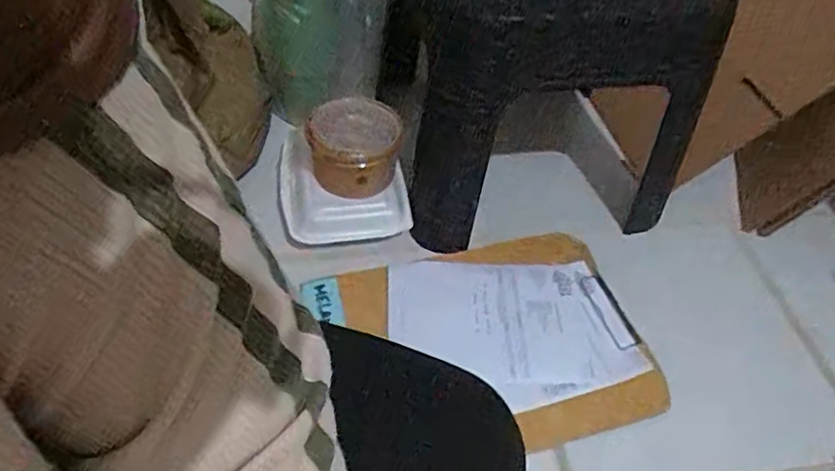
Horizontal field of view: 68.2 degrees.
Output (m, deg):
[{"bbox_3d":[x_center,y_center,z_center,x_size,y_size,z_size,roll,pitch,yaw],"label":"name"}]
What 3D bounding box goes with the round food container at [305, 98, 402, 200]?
[{"bbox_3d":[-0.069,-0.090,0.670,0.096,0.077,0.098,3,50,-3],"label":"round food container"}]

